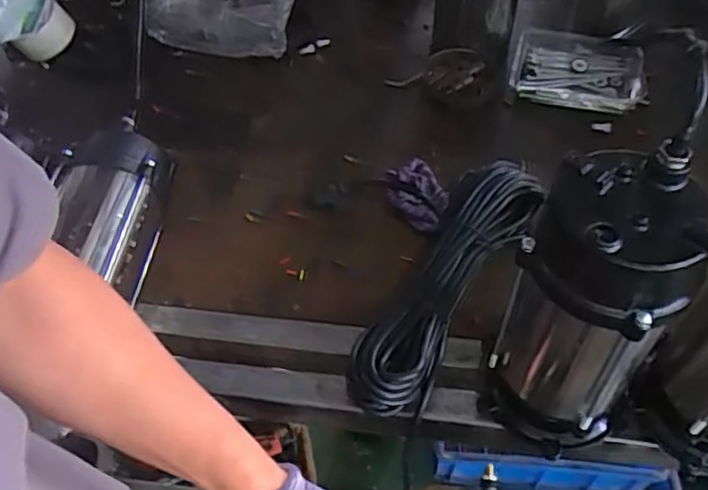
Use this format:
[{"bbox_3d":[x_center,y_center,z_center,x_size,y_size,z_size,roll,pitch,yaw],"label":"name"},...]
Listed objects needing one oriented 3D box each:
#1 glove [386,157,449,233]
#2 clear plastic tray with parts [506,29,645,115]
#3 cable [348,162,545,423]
[{"bbox_3d":[0.079,-0.062,0.809,0.059,0.040,0.097,-35,59,-22],"label":"glove"},{"bbox_3d":[0.331,-0.256,0.967,0.185,0.037,0.144,13,55,12],"label":"clear plastic tray with parts"},{"bbox_3d":[0.111,0.037,0.725,0.100,0.064,0.354,24,58,19],"label":"cable"}]

